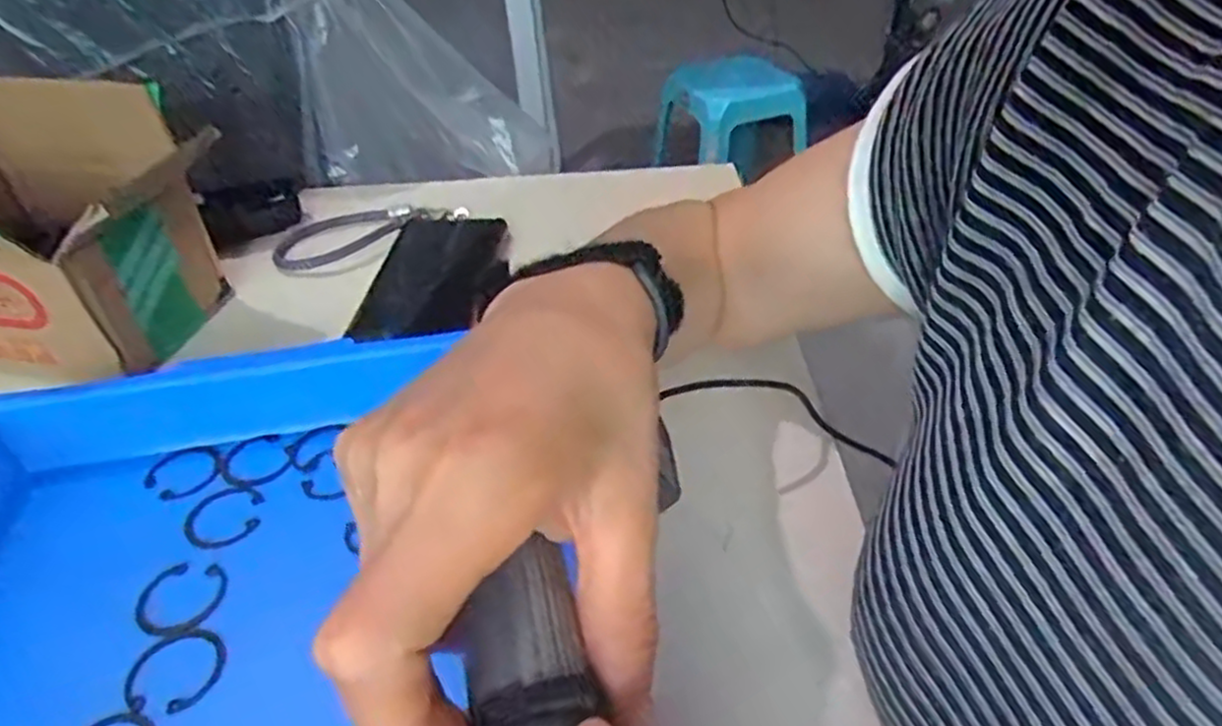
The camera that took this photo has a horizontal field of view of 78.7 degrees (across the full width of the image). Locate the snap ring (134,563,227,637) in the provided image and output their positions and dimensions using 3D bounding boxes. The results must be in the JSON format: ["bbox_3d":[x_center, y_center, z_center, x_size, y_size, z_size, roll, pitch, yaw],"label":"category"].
[{"bbox_3d":[-0.188,0.103,0.325,0.035,0.004,0.034,1,41,-1],"label":"snap ring"}]

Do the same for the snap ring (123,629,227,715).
[{"bbox_3d":[-0.175,0.123,0.299,0.036,0.004,0.036,1,39,-1],"label":"snap ring"}]

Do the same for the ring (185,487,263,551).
[{"bbox_3d":[-0.186,0.072,0.357,0.036,0.004,0.038,-1,38,1],"label":"ring"}]

